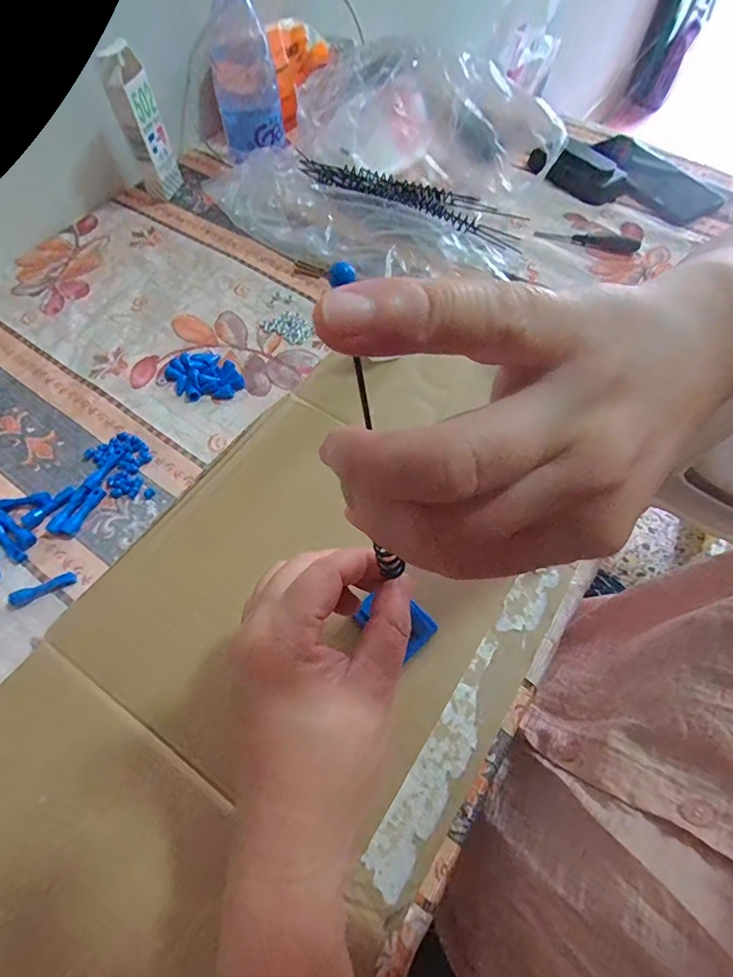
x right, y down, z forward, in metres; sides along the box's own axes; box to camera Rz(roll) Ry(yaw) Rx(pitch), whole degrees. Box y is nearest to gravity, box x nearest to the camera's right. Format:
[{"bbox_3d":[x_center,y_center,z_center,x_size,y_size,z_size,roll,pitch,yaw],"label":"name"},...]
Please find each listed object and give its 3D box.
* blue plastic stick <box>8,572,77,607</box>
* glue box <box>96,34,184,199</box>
[{"bbox_3d":[-0.206,0.063,0.303,0.037,0.010,0.009,-22,63,-11],"label":"blue plastic stick"},{"bbox_3d":[-0.221,-0.357,0.473,0.032,0.119,0.041,5,61,3],"label":"glue box"}]

